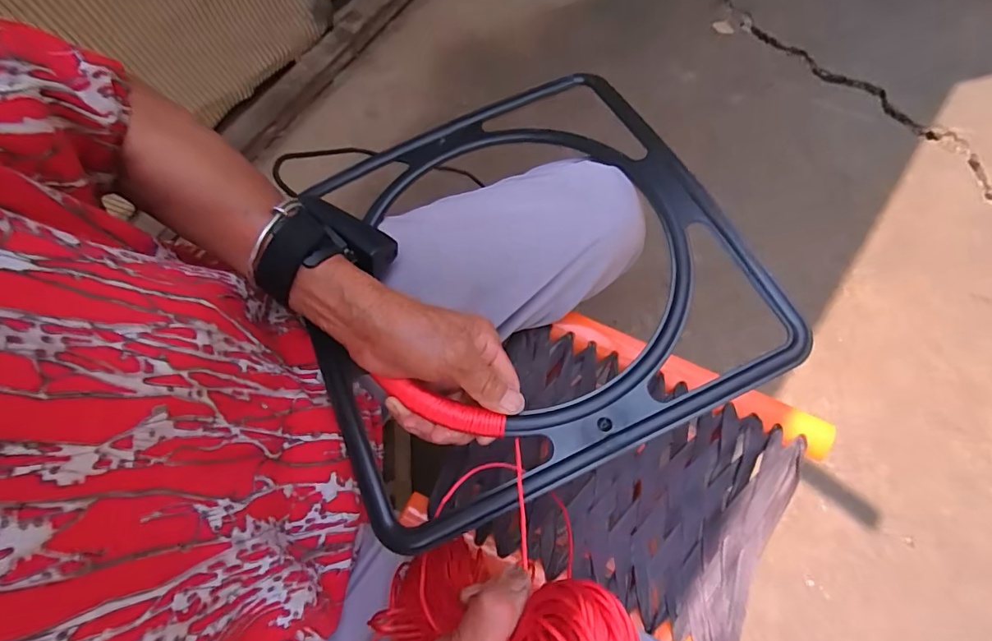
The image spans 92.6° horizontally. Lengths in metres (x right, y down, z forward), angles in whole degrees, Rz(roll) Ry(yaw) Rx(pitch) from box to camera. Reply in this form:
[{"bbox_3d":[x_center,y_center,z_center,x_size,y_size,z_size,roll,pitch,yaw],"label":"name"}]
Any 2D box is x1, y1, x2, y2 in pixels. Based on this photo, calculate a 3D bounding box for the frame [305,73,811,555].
[{"bbox_3d":[0.010,-0.043,0.371,0.321,0.014,0.323,-25,66,-4],"label":"frame"}]

